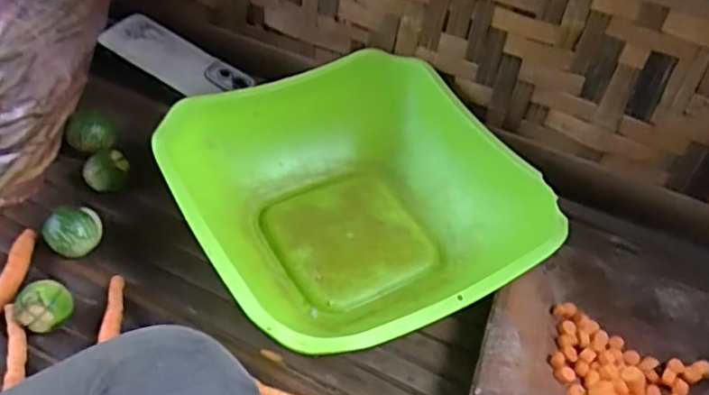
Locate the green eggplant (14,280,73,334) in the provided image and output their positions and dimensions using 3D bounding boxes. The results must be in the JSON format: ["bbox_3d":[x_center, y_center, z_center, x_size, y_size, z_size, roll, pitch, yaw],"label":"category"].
[{"bbox_3d":[-0.241,0.085,0.489,0.040,0.038,0.035,-20,51,-25],"label":"green eggplant"}]

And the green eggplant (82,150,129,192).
[{"bbox_3d":[-0.239,-0.027,0.602,0.041,0.034,0.036,-21,51,-26],"label":"green eggplant"}]

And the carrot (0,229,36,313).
[{"bbox_3d":[-0.285,0.064,0.520,0.030,0.019,0.086,10,45,2],"label":"carrot"}]

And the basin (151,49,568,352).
[{"bbox_3d":[0.003,0.005,0.552,0.283,0.092,0.275,-20,51,-25],"label":"basin"}]

